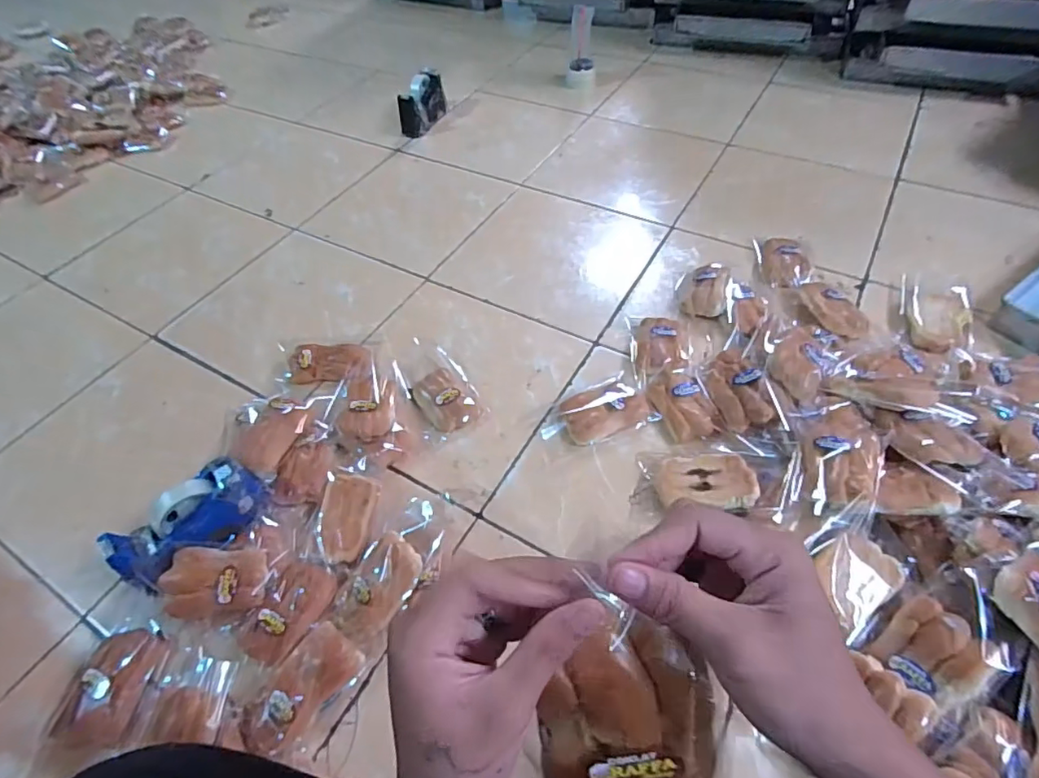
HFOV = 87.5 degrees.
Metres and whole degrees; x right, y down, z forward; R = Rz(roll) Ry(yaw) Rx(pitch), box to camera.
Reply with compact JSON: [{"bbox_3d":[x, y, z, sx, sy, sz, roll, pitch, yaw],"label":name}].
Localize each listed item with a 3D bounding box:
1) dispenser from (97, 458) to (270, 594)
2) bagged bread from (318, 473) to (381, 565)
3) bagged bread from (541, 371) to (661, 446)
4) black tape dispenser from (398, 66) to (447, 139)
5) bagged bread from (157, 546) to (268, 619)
[{"bbox_3d":[-0.460,0.195,0.775,0.202,0.104,0.089,-33,56,-21],"label":"dispenser"},{"bbox_3d":[-0.256,0.189,0.799,0.076,0.027,0.130,0,51,4],"label":"bagged bread"},{"bbox_3d":[0.126,0.033,0.910,0.178,0.033,0.109,-13,52,-6],"label":"bagged bread"},{"bbox_3d":[-0.275,-0.815,1.553,0.065,0.128,0.180,19,55,18],"label":"black tape dispenser"},{"bbox_3d":[-0.410,0.260,0.737,0.131,0.050,0.084,-3,51,1],"label":"bagged bread"}]

